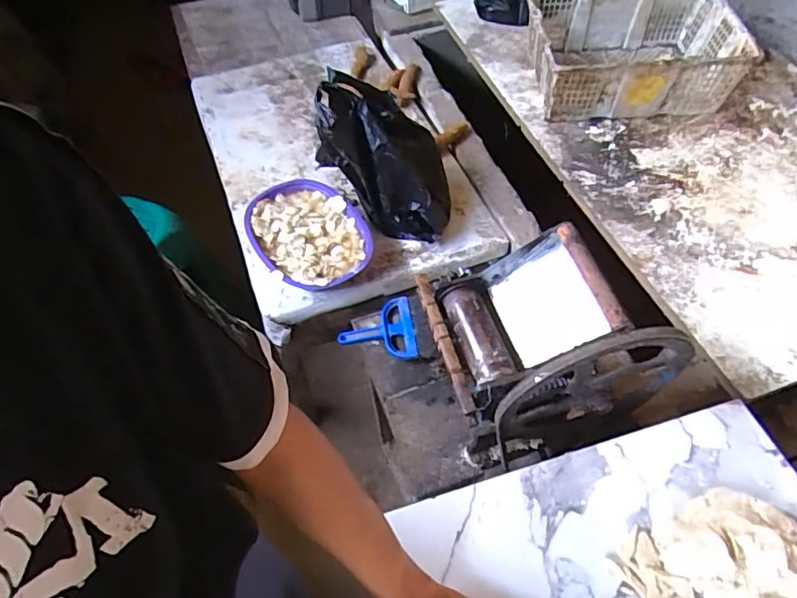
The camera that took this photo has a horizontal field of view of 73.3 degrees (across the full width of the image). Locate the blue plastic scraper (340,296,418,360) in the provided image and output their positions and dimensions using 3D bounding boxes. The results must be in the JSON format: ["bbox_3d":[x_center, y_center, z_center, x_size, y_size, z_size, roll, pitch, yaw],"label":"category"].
[{"bbox_3d":[-0.042,0.064,1.008,0.138,0.026,0.129,-8,57,-2],"label":"blue plastic scraper"}]

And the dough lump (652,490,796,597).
[{"bbox_3d":[0.355,0.253,0.555,0.141,0.057,0.109,21,60,16],"label":"dough lump"}]

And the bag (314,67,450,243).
[{"bbox_3d":[-0.026,-0.283,1.079,0.249,0.257,0.191,-3,56,1],"label":"bag"}]

